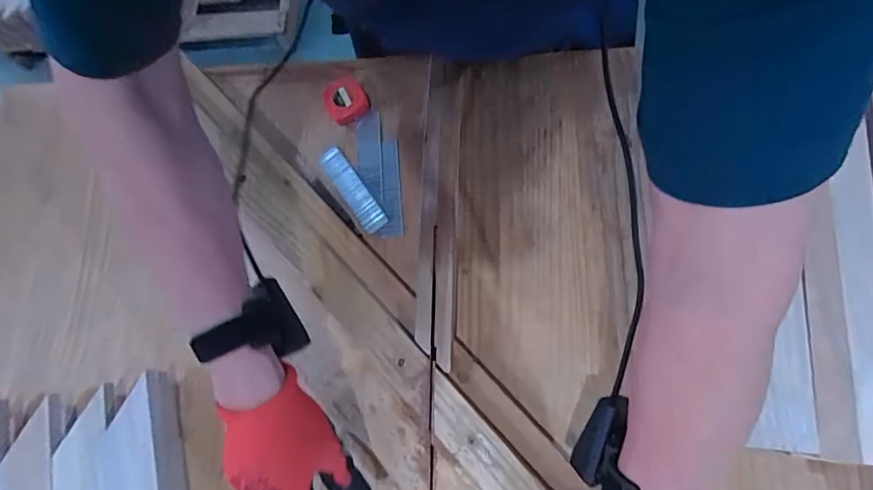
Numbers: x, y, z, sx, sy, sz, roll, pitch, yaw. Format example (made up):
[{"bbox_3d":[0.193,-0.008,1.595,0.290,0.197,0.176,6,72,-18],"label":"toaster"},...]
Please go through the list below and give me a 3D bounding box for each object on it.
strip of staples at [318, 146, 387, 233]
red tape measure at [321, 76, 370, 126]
[{"bbox_3d":[-0.096,-0.063,0.506,0.029,0.009,0.111,-33,78,-9],"label":"strip of staples"},{"bbox_3d":[-0.106,-0.169,0.519,0.045,0.018,0.047,-31,78,-9],"label":"red tape measure"}]

